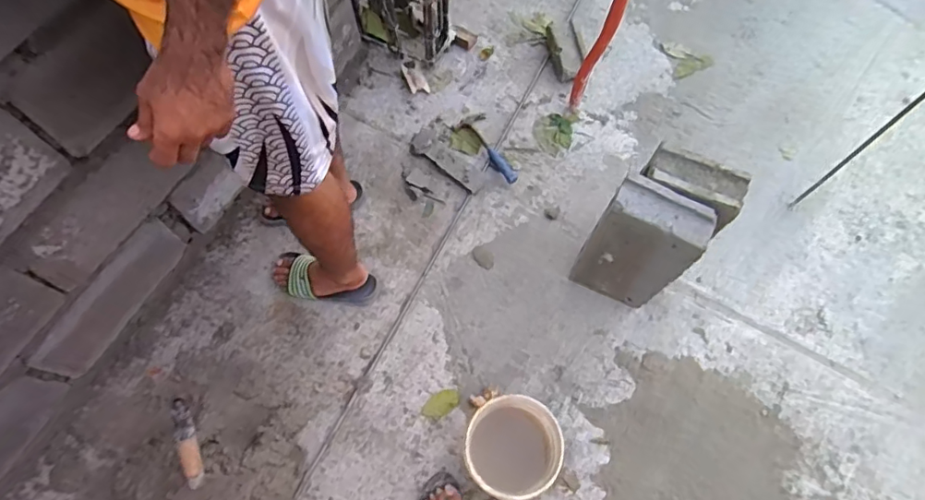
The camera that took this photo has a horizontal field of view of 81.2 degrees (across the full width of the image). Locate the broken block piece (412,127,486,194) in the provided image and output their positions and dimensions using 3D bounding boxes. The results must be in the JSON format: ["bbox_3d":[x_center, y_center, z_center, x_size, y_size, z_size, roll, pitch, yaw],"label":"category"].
[{"bbox_3d":[-0.047,-0.256,1.525,0.082,0.022,0.251,-42,74,-18],"label":"broken block piece"}]

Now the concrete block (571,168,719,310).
[{"bbox_3d":[0.388,-0.004,1.223,0.205,0.366,0.122,29,68,10],"label":"concrete block"}]

